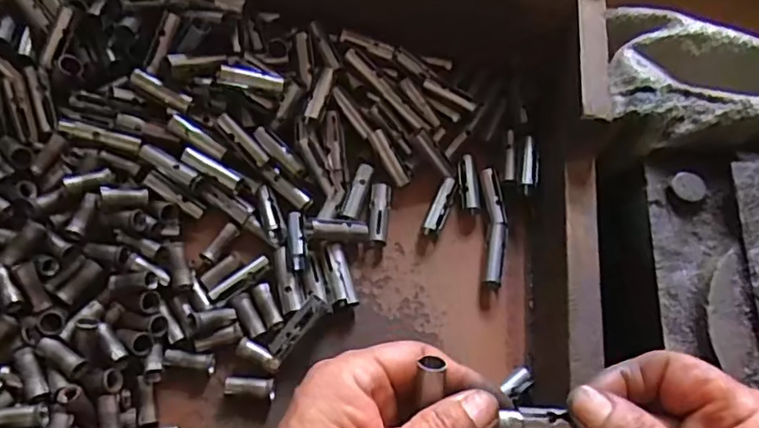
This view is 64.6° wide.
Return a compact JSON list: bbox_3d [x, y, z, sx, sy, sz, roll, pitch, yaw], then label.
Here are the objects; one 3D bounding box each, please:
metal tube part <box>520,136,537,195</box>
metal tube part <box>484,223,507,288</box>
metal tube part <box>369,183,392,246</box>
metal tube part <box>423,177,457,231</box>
[{"bbox_3d":[0.091,-0.031,0.366,0.008,0.007,0.038,7,65,4],"label":"metal tube part"},{"bbox_3d":[0.067,0.024,0.352,0.009,0.010,0.037,10,65,6],"label":"metal tube part"},{"bbox_3d":[0.000,0.000,0.358,0.012,0.013,0.038,5,65,3],"label":"metal tube part"},{"bbox_3d":[0.038,-0.006,0.361,0.010,0.010,0.036,21,67,10],"label":"metal tube part"}]

